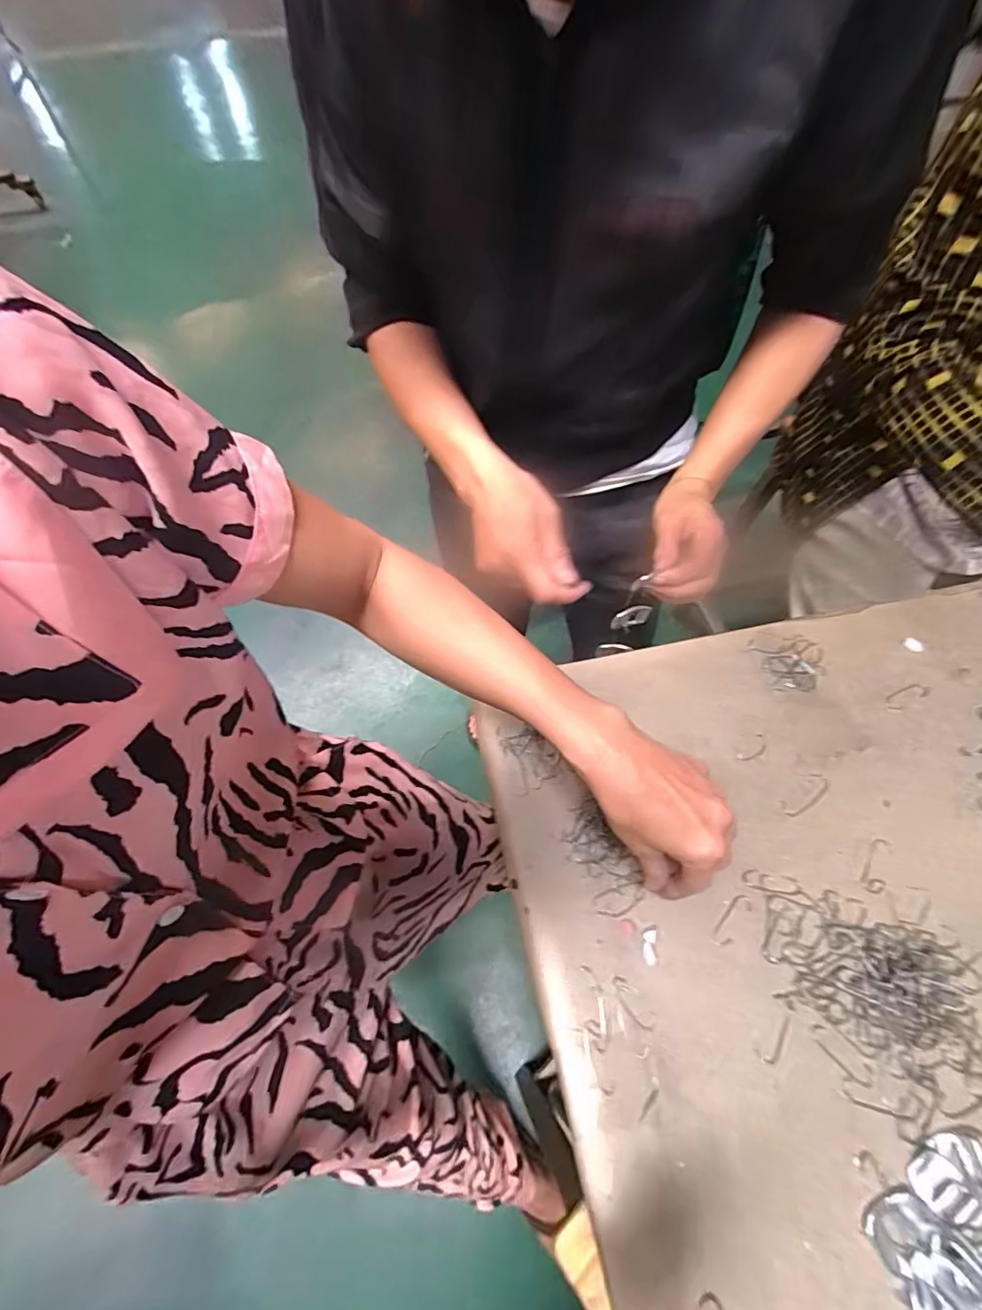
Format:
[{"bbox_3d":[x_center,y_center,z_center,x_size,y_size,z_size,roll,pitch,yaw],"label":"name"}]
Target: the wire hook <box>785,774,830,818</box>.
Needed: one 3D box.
[{"bbox_3d":[0.262,0.116,0.423,0.050,0.004,0.018,-35,65,-17],"label":"wire hook"}]

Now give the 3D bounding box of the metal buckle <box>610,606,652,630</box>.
[{"bbox_3d":[0.134,-0.035,0.491,0.040,0.029,0.006,-17,61,-9],"label":"metal buckle"}]

